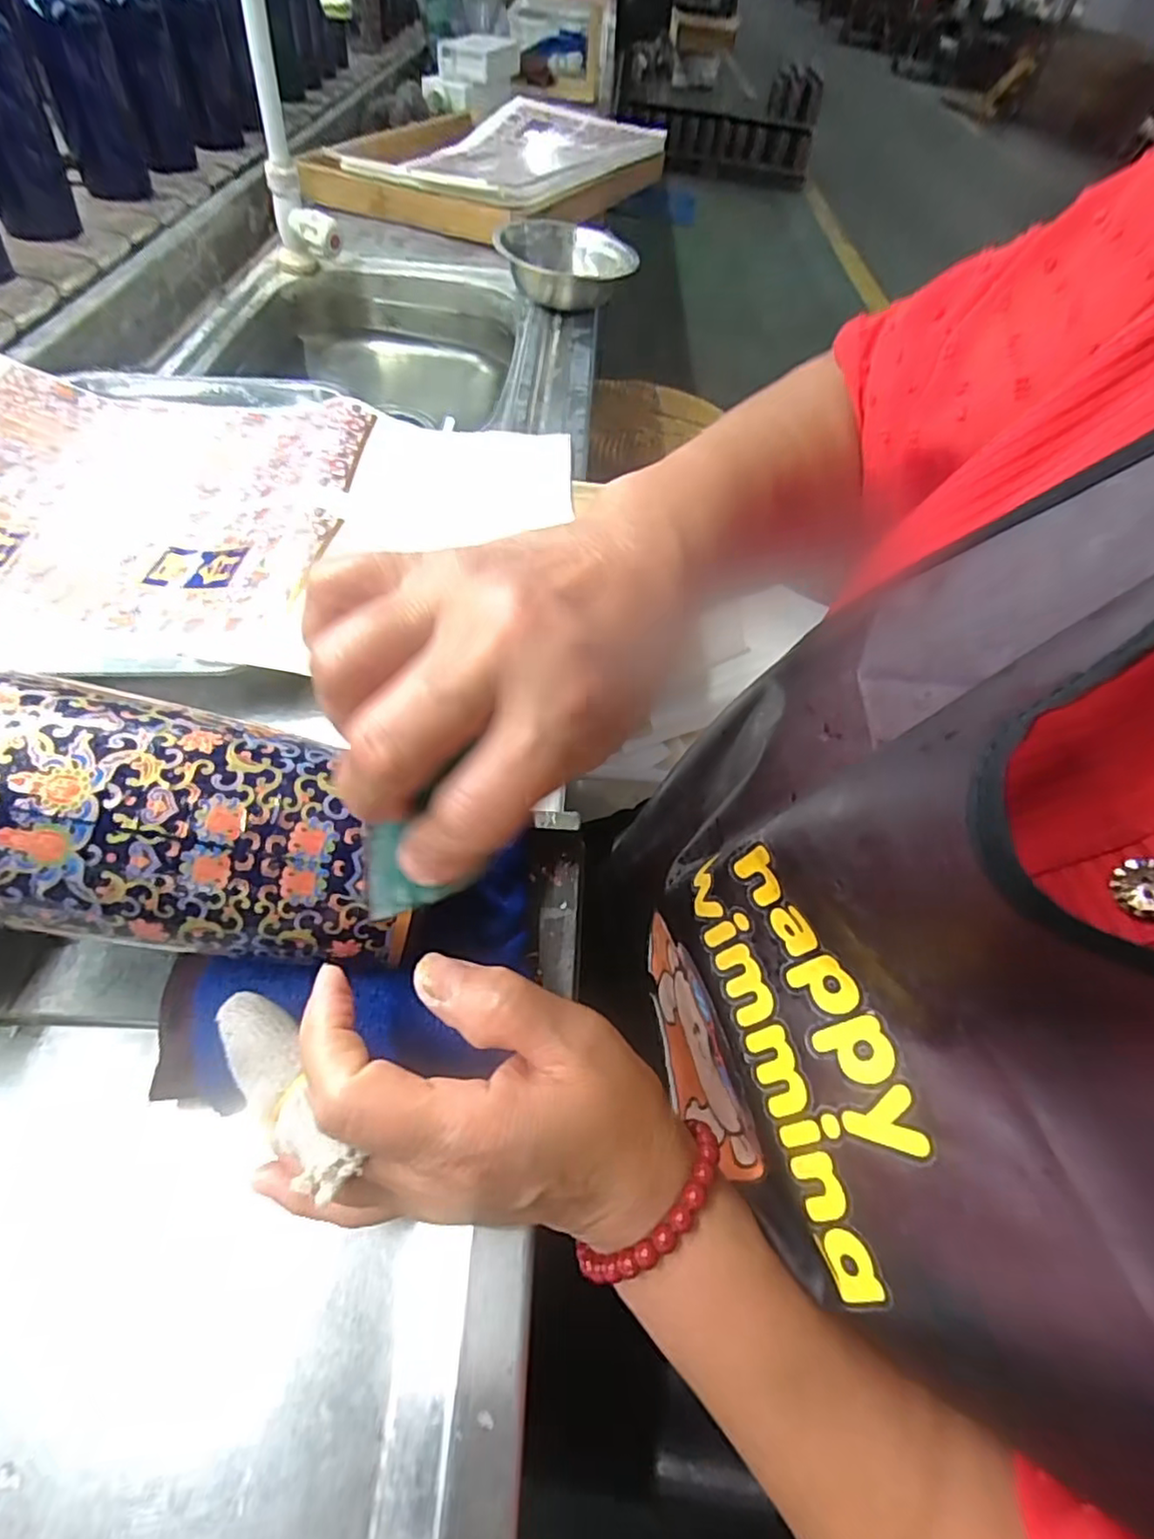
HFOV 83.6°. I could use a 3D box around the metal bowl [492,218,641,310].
[{"bbox_3d":[-0.015,-0.599,0.774,0.163,0.050,0.169,2,56,-3],"label":"metal bowl"}]

